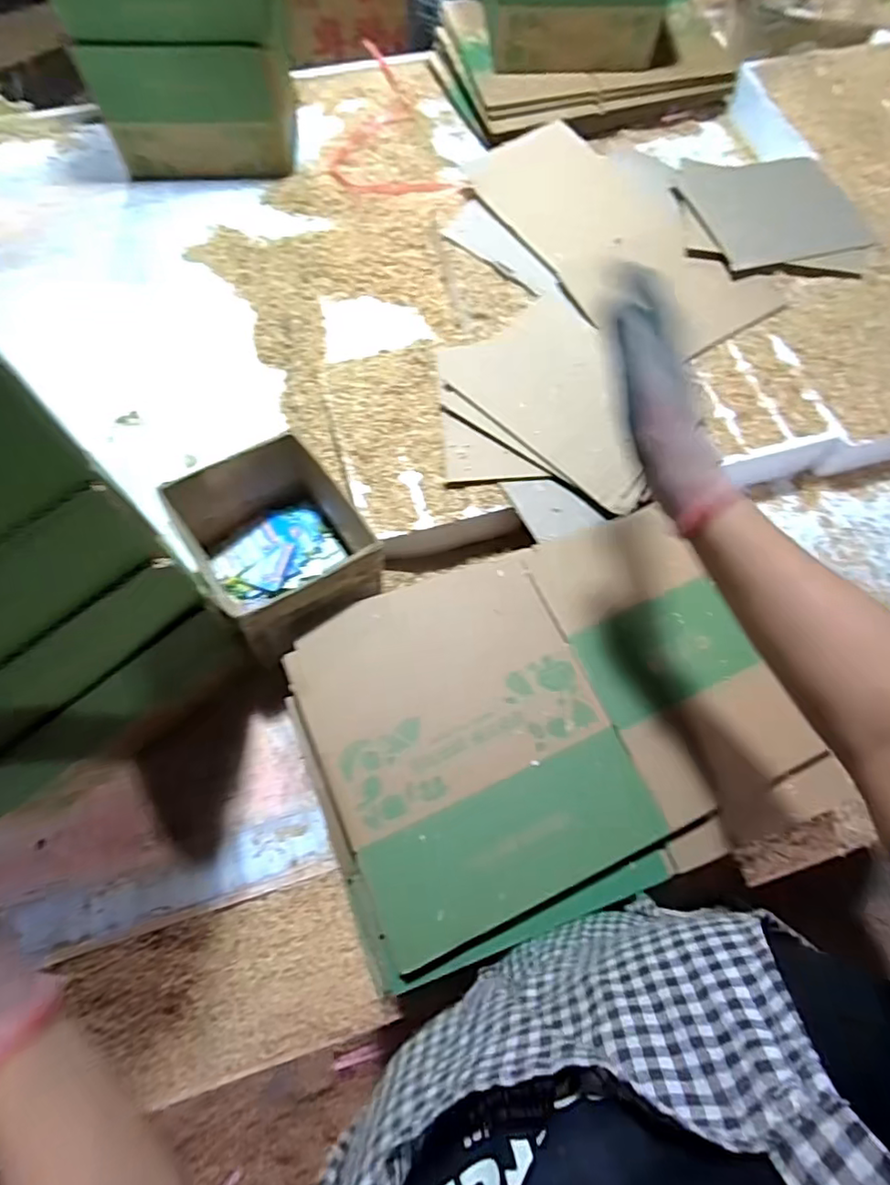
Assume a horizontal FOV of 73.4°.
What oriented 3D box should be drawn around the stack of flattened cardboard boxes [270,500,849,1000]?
[{"bbox_3d":[0.092,0.113,0.534,0.405,0.038,0.307,-20,70,-9],"label":"stack of flattened cardboard boxes"}]

